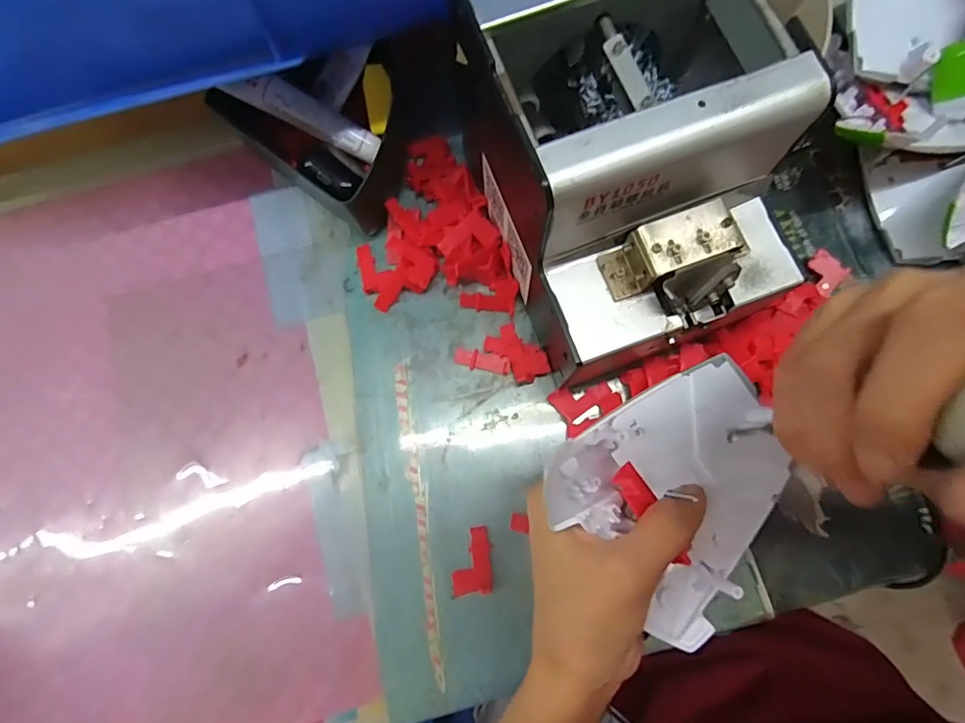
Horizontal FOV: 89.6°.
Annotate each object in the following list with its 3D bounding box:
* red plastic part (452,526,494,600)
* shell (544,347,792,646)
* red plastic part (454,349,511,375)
[{"bbox_3d":[-0.005,0.119,0.290,0.023,0.011,0.039,1,78,2],"label":"red plastic part"},{"bbox_3d":[0.089,0.053,0.215,0.102,0.027,0.092,-42,80,-11],"label":"shell"},{"bbox_3d":[0.000,0.000,0.321,0.036,0.004,0.013,8,79,4],"label":"red plastic part"}]

